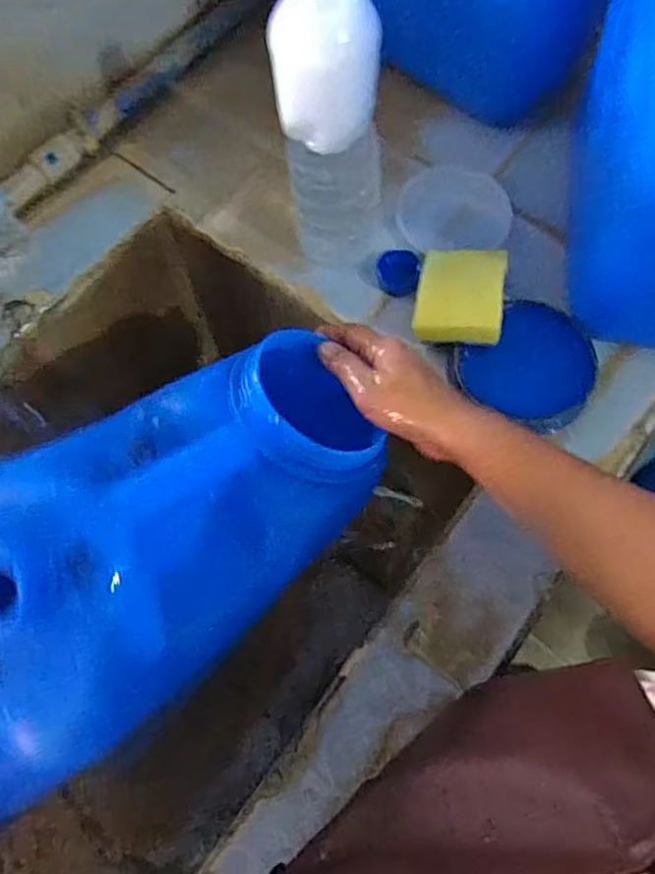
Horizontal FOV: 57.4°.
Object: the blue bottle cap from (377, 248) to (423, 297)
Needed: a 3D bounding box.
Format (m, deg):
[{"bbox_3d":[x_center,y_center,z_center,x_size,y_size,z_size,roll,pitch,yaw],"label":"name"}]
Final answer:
[{"bbox_3d":[0.067,-0.156,0.562,0.039,0.013,0.048,-4,69,1],"label":"blue bottle cap"}]

